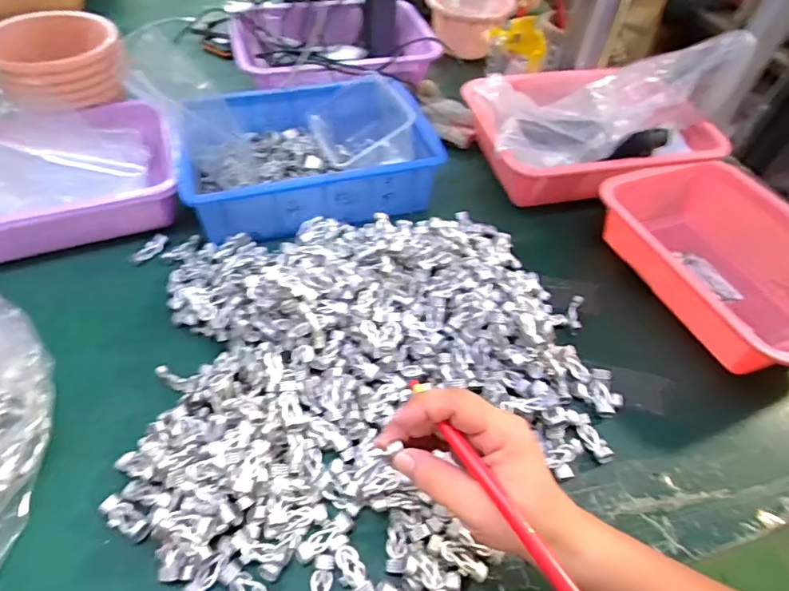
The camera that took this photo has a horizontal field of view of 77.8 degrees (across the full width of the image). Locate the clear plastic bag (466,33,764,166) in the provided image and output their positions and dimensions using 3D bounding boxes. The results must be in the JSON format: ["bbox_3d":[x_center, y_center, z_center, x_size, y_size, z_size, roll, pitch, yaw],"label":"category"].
[{"bbox_3d":[0.266,-0.249,0.631,0.289,0.136,0.191,-10,47,20],"label":"clear plastic bag"}]

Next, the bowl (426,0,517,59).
[{"bbox_3d":[0.135,-0.502,0.885,0.152,0.077,0.124,32,55,21],"label":"bowl"}]

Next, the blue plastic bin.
[{"bbox_3d":[-0.107,-0.184,0.610,0.281,0.080,0.195,-10,52,-13],"label":"blue plastic bin"}]

